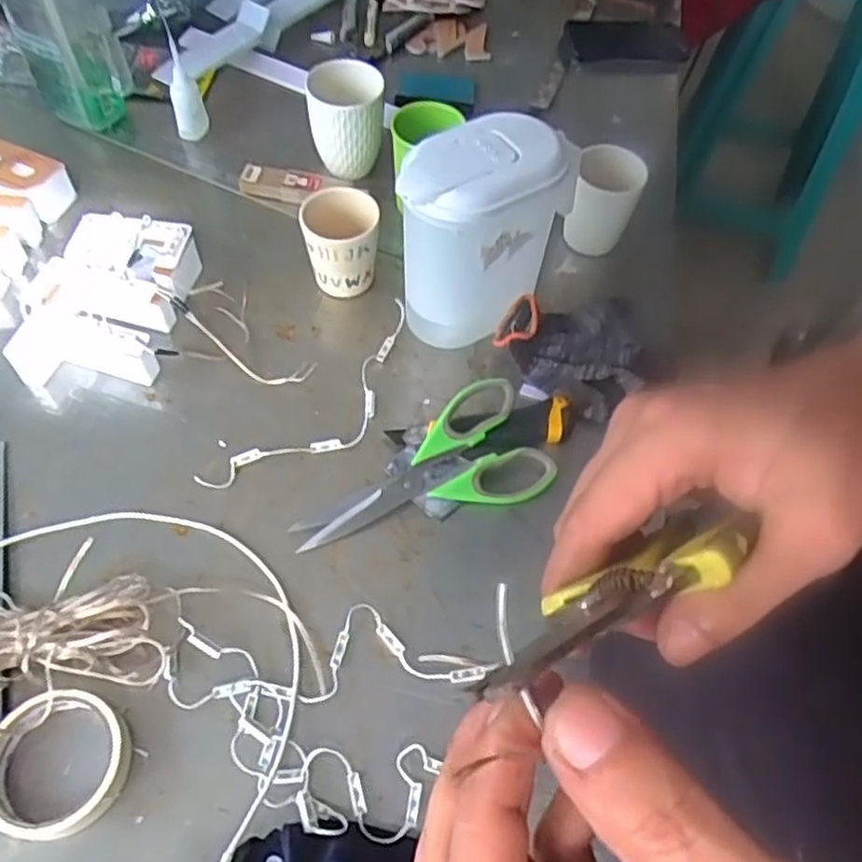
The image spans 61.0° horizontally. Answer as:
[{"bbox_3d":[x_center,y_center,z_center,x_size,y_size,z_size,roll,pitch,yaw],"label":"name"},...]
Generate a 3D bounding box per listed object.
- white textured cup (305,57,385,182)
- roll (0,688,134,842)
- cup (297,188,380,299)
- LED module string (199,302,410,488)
[{"bbox_3d":[-0.091,-0.335,0.803,0.080,0.105,0.077,-4,58,-4],"label":"white textured cup"},{"bbox_3d":[-0.247,0.221,0.485,0.087,0.027,0.091,0,57,-1],"label":"roll"},{"bbox_3d":[-0.087,-0.182,0.717,0.073,0.091,0.070,-9,58,-8],"label":"cup"},{"bbox_3d":[-0.086,-0.023,0.657,0.077,0.011,0.256,36,63,20],"label":"LED module string"}]

